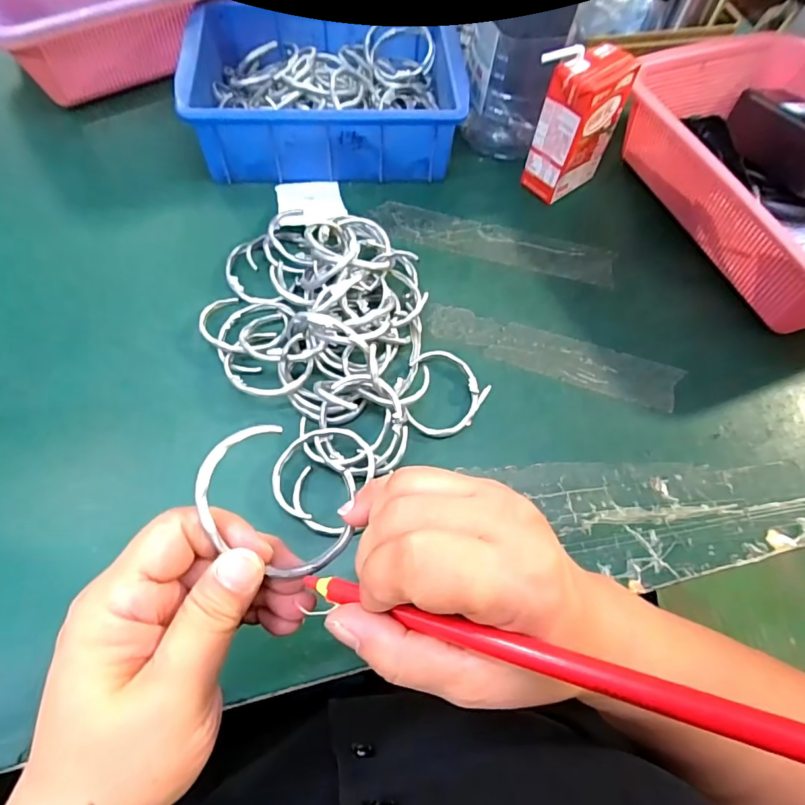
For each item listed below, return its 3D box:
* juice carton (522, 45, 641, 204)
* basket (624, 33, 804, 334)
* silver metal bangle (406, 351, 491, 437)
[{"bbox_3d":[0.153,-0.245,0.436,0.069,0.115,0.048,-35,71,-19],"label":"juice carton"},{"bbox_3d":[0.340,-0.194,0.431,0.209,0.089,0.292,-18,66,-12],"label":"basket"},{"bbox_3d":[0.027,-0.007,0.363,0.061,0.010,0.065,1,64,-3],"label":"silver metal bangle"}]

